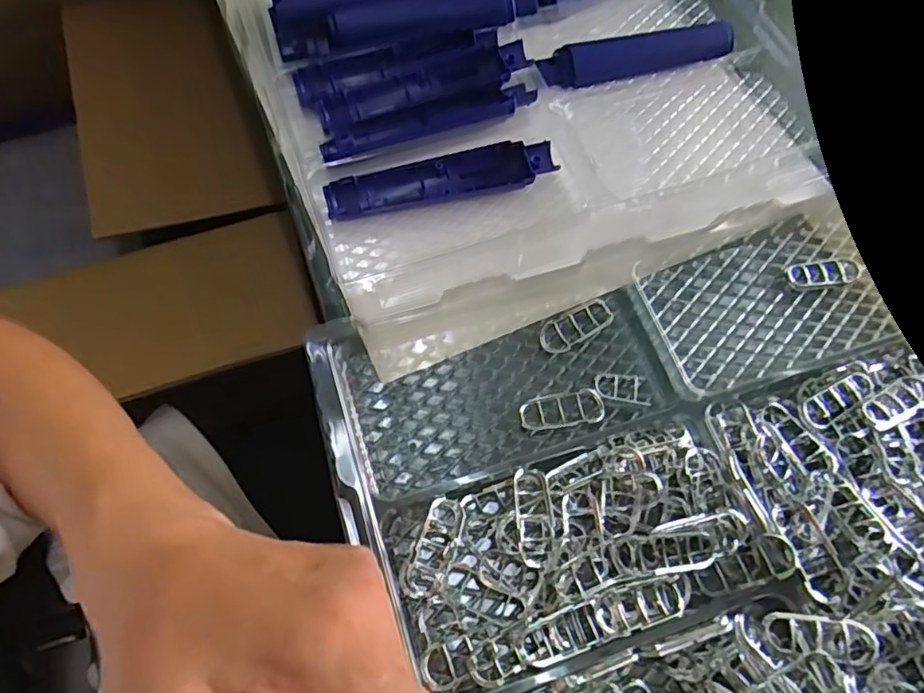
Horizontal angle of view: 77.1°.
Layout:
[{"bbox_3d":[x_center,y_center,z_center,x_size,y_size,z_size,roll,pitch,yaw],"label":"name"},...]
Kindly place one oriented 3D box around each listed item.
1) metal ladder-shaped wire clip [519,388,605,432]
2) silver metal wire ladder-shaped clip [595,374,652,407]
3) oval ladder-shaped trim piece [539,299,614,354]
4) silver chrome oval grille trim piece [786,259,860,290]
[{"bbox_3d":[0.062,0.039,0.359,0.052,0.005,0.023,-7,67,-4],"label":"metal ladder-shaped wire clip"},{"bbox_3d":[0.102,0.027,0.368,0.034,0.006,0.019,4,67,0],"label":"silver metal wire ladder-shaped clip"},{"bbox_3d":[0.076,-0.015,0.385,0.057,0.006,0.022,-31,71,-14],"label":"oval ladder-shaped trim piece"},{"bbox_3d":[0.256,-0.052,0.411,0.053,0.004,0.021,-5,67,-4],"label":"silver chrome oval grille trim piece"}]

